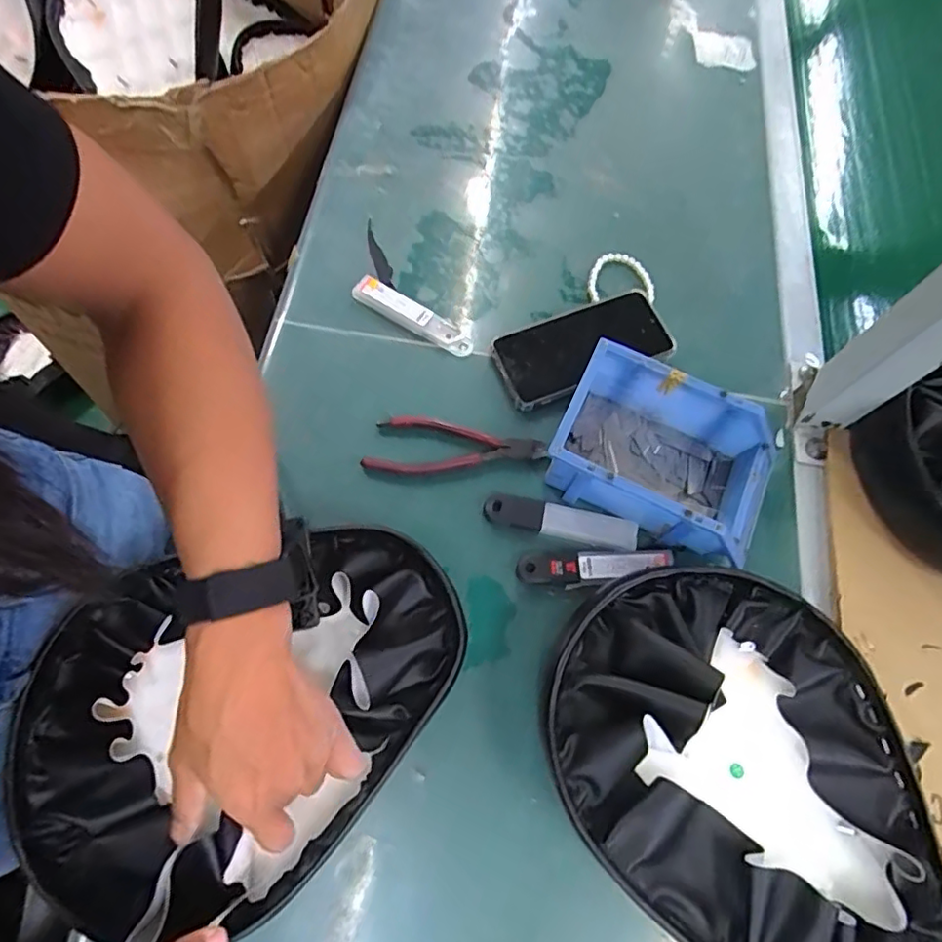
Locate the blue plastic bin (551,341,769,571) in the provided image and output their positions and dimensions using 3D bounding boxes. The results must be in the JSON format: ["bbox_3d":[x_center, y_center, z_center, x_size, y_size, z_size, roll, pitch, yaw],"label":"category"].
[{"bbox_3d":[0.159,-0.011,0.480,0.168,0.069,0.116,23,69,6],"label":"blue plastic bin"}]

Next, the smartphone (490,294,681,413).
[{"bbox_3d":[0.104,-0.117,0.551,0.164,0.012,0.079,-20,71,-10],"label":"smartphone"}]

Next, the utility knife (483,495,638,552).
[{"bbox_3d":[0.075,0.042,0.488,0.126,0.004,0.025,12,69,2],"label":"utility knife"}]

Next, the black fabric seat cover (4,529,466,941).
[{"bbox_3d":[-0.140,0.148,0.364,0.277,0.048,0.207,-10,70,-7],"label":"black fabric seat cover"}]

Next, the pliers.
[{"bbox_3d":[-0.013,-0.024,0.509,0.154,0.007,0.052,0,69,-3],"label":"pliers"}]

